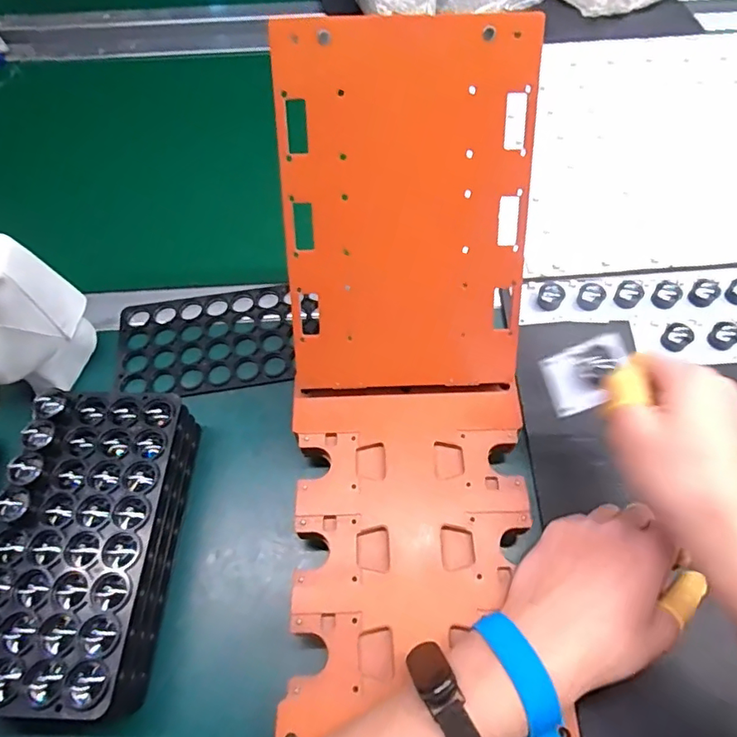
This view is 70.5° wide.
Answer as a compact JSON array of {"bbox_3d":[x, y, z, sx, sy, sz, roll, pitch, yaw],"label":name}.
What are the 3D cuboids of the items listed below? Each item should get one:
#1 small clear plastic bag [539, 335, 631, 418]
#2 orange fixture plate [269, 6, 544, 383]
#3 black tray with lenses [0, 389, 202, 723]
[{"bbox_3d":[0.143,0.004,0.340,0.054,0.012,0.042,-22,67,24],"label":"small clear plastic bag"},{"bbox_3d":[0.027,-0.095,0.345,0.159,0.230,0.007,-2,22,-1],"label":"orange fixture plate"},{"bbox_3d":[-0.187,0.113,0.346,0.097,0.067,0.194,1,60,2],"label":"black tray with lenses"}]

